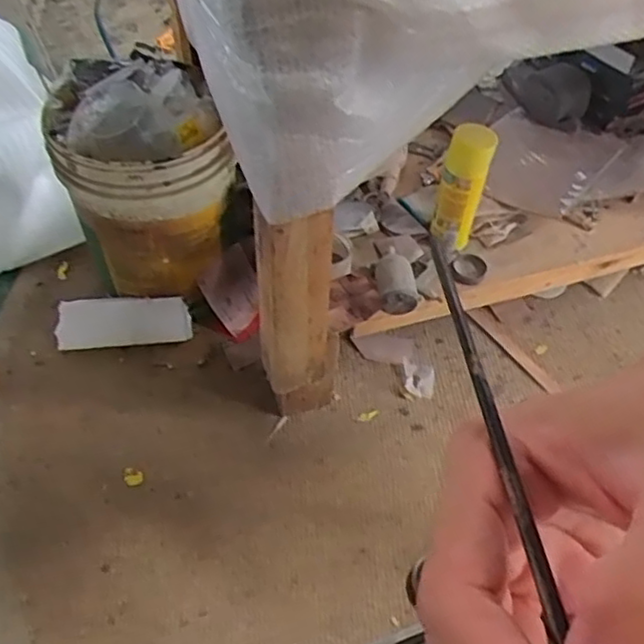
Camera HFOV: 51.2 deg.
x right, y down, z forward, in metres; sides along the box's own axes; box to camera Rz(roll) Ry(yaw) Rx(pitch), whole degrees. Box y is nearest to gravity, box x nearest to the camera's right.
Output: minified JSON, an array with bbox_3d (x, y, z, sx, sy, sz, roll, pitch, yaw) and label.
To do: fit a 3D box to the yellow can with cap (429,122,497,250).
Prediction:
[{"bbox_3d":[0.218,-0.207,1.051,0.065,0.199,0.063,15,50,9],"label":"yellow can with cap"}]

